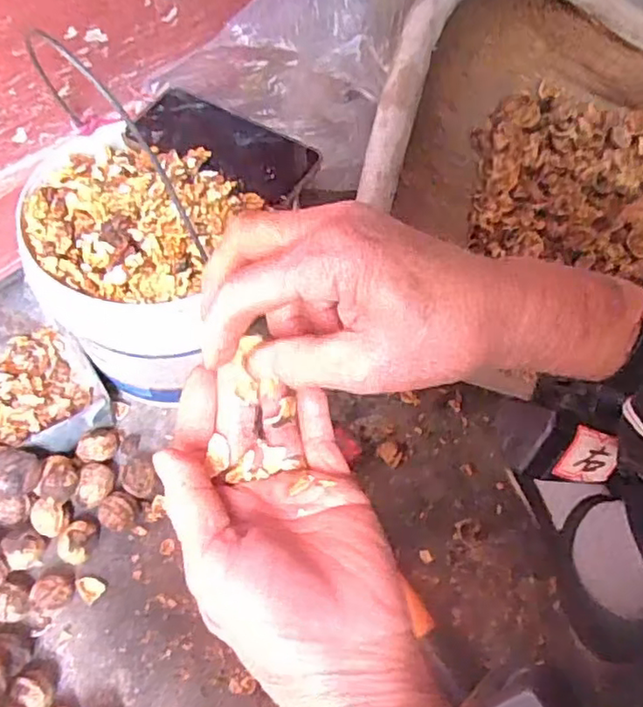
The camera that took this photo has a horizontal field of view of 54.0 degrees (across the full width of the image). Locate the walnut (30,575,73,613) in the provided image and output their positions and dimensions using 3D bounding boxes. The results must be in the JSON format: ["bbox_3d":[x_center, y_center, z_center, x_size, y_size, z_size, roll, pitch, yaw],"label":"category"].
[{"bbox_3d":[-0.206,0.187,0.485,0.029,0.025,0.026,30,56,20],"label":"walnut"}]

